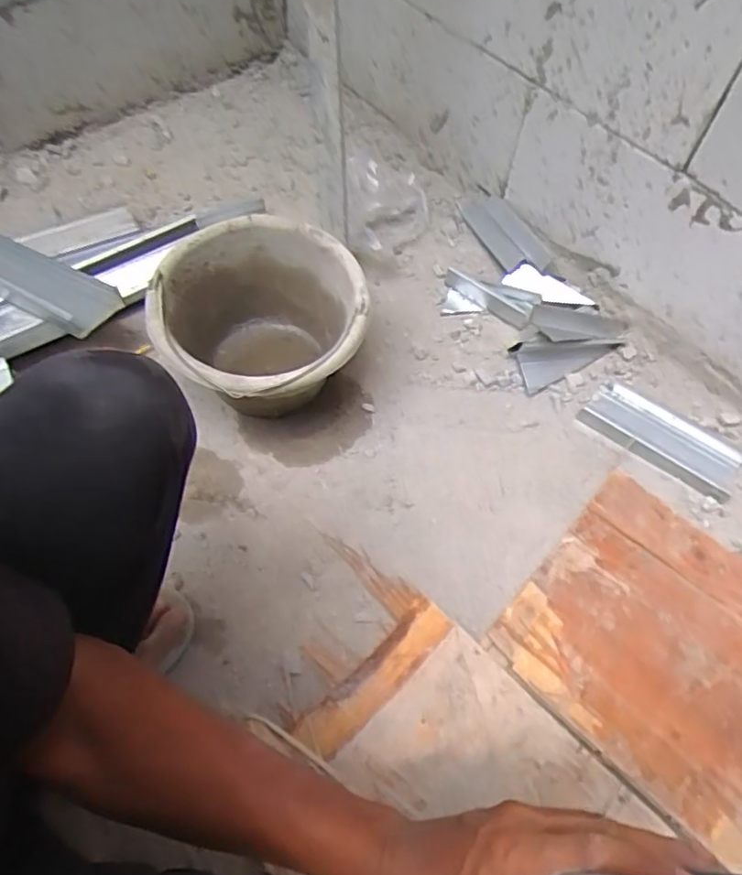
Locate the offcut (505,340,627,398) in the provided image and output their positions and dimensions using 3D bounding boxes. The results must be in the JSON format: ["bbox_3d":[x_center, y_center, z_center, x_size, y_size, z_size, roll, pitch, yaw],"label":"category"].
[{"bbox_3d":[0.289,-0.122,0.898,0.164,0.029,0.069,-19,63,-12],"label":"offcut"}]

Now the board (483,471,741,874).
[{"bbox_3d":[0.349,0.241,0.700,0.339,0.020,0.298,39,67,18],"label":"board"}]

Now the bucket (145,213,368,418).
[{"bbox_3d":[-0.136,-0.122,0.790,0.244,0.180,0.240,-4,61,-4],"label":"bucket"}]

